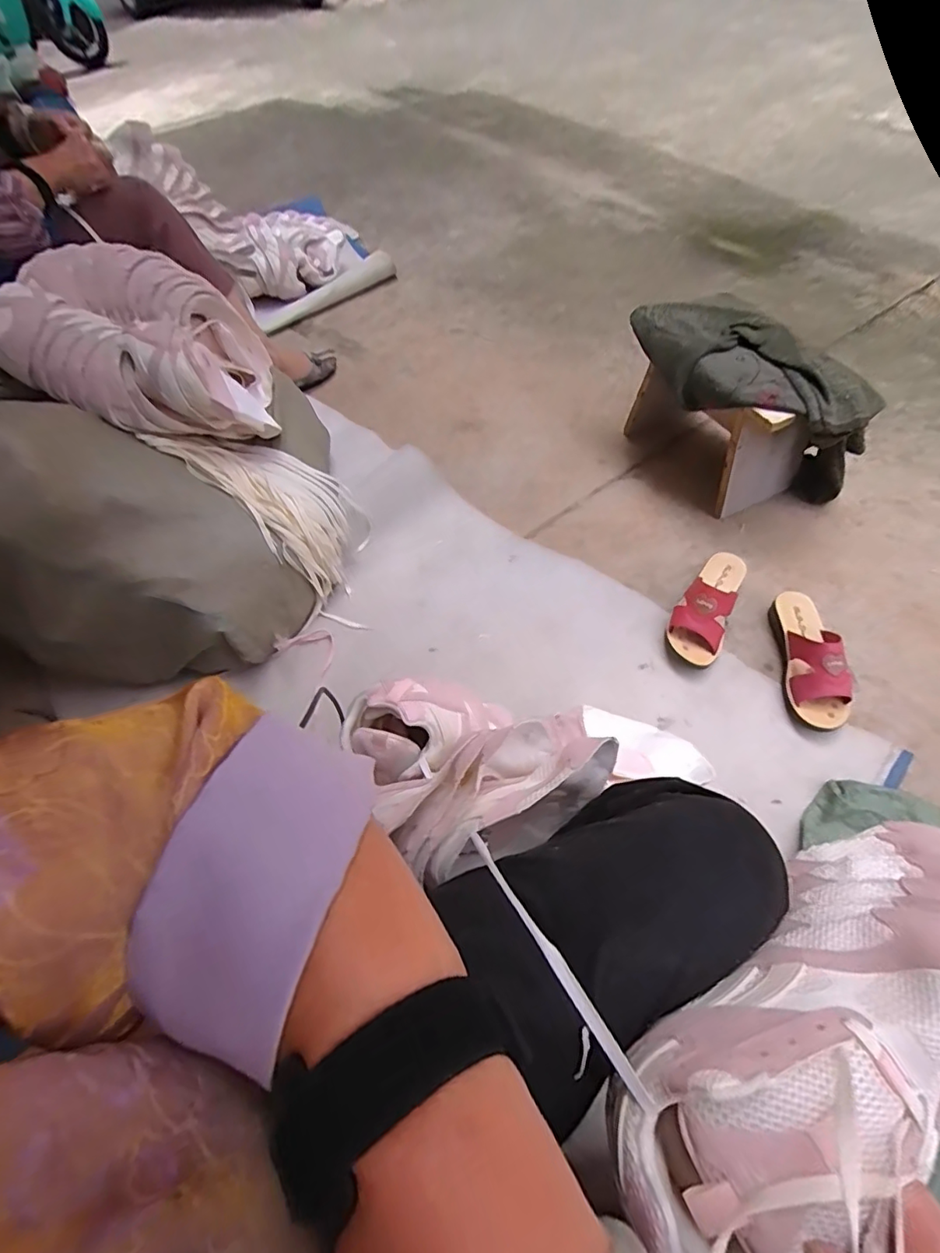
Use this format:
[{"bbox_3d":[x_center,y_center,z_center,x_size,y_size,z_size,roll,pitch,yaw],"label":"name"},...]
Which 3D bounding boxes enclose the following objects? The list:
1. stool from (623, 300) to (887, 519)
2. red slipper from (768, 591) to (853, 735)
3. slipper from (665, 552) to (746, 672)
[{"bbox_3d":[0.477,-0.389,0.966,0.208,0.257,0.422,-36,63,-16],"label":"stool"},{"bbox_3d":[0.529,0.043,0.808,0.082,0.081,0.229,6,60,8],"label":"red slipper"},{"bbox_3d":[0.392,-0.042,0.861,0.084,0.076,0.216,24,64,18],"label":"slipper"}]

